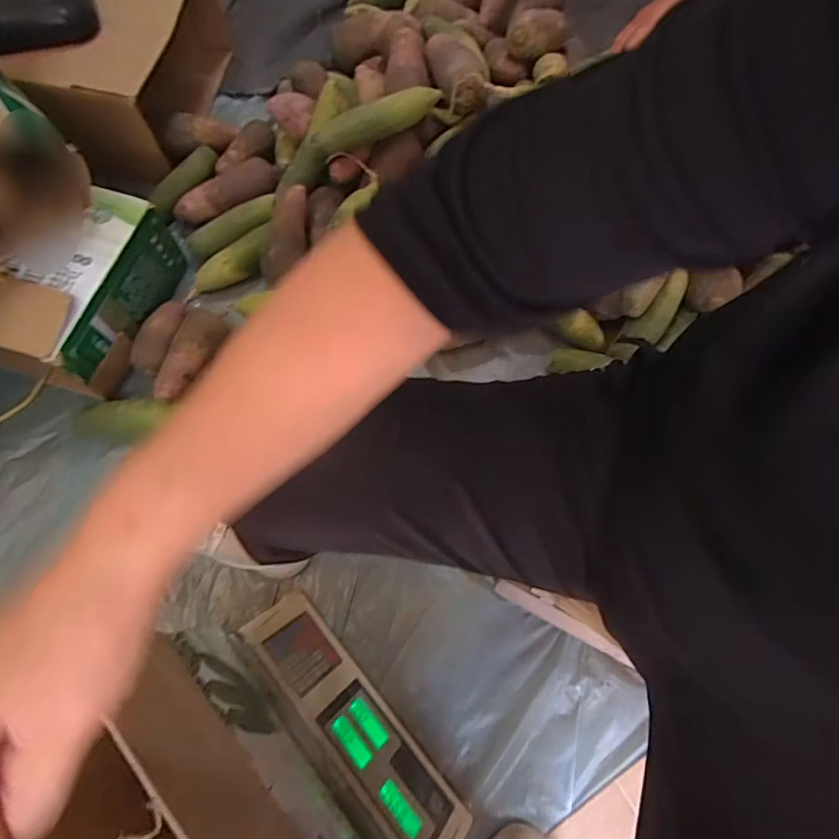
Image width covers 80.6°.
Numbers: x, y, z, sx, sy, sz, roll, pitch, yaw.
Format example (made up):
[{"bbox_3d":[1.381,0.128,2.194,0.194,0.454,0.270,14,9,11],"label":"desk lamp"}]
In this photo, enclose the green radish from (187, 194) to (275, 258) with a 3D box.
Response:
[{"bbox_3d":[-0.302,-0.315,0.802,0.153,0.033,0.044,-33,75,-12],"label":"green radish"}]

